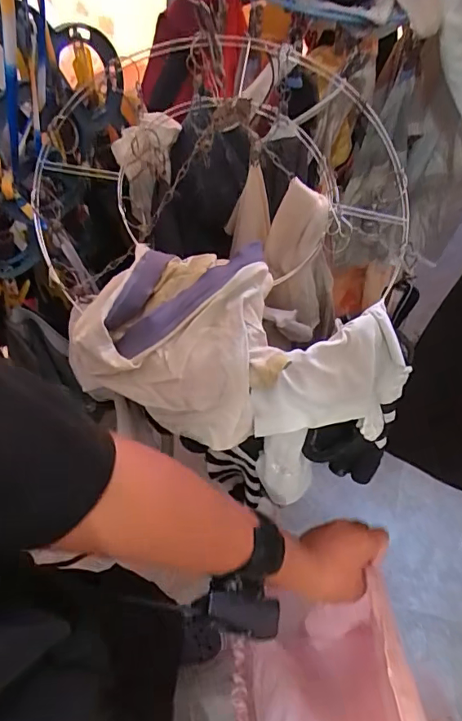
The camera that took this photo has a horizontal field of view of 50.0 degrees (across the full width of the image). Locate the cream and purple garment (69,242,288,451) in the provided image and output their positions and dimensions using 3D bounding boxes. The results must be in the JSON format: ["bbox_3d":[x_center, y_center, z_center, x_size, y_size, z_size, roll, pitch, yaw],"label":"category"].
[{"bbox_3d":[-0.035,-0.020,0.446,0.167,0.116,0.143,14,58,9],"label":"cream and purple garment"}]

